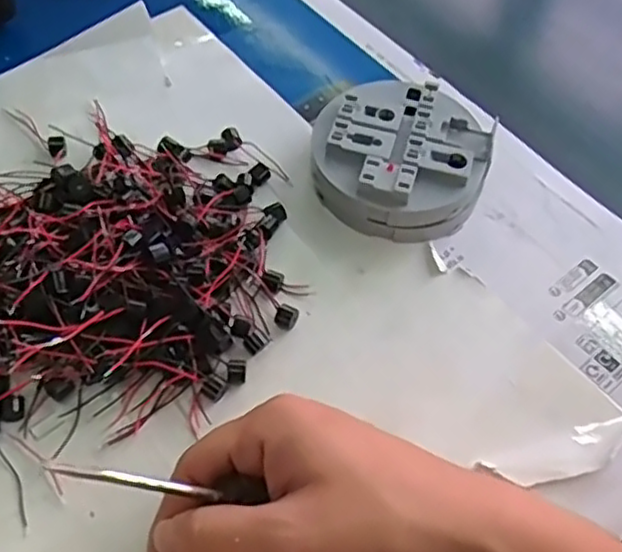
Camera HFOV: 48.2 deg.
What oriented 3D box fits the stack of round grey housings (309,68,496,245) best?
[{"bbox_3d":[0.053,-0.071,0.422,0.102,0.040,0.102,16,57,6],"label":"stack of round grey housings"}]

